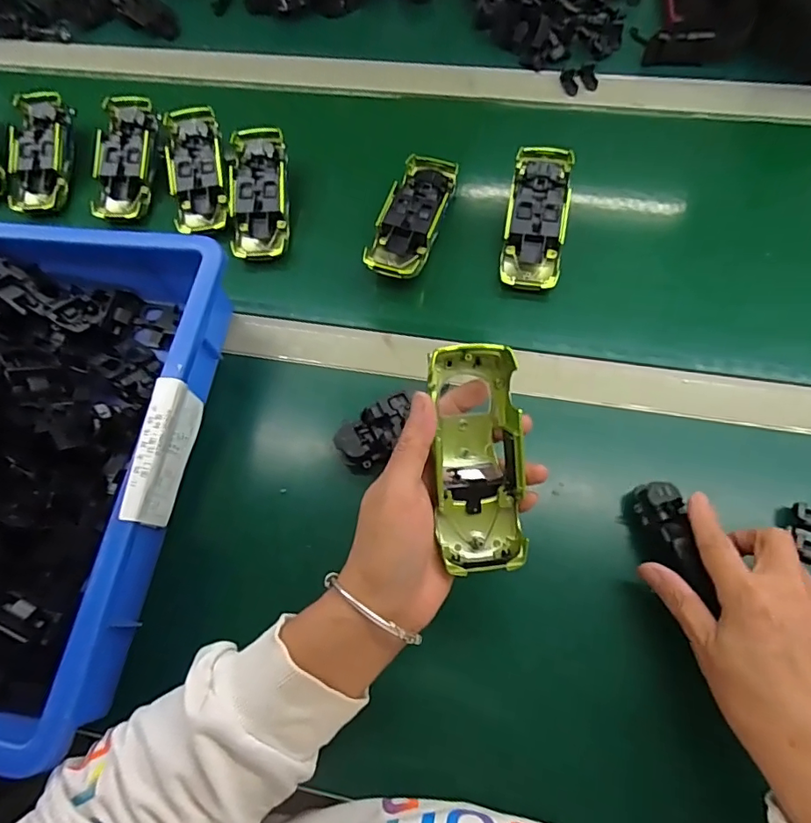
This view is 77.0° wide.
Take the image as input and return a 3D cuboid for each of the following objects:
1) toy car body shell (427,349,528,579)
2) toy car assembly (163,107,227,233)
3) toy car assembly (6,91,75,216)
[{"bbox_3d":[0.043,0.028,0.313,0.050,0.039,0.132,-2,88,2],"label":"toy car body shell"},{"bbox_3d":[-0.212,-0.244,0.518,0.054,0.024,0.132,-9,84,-1],"label":"toy car assembly"},{"bbox_3d":[-0.392,-0.278,0.545,0.057,0.026,0.136,-1,83,2],"label":"toy car assembly"}]

